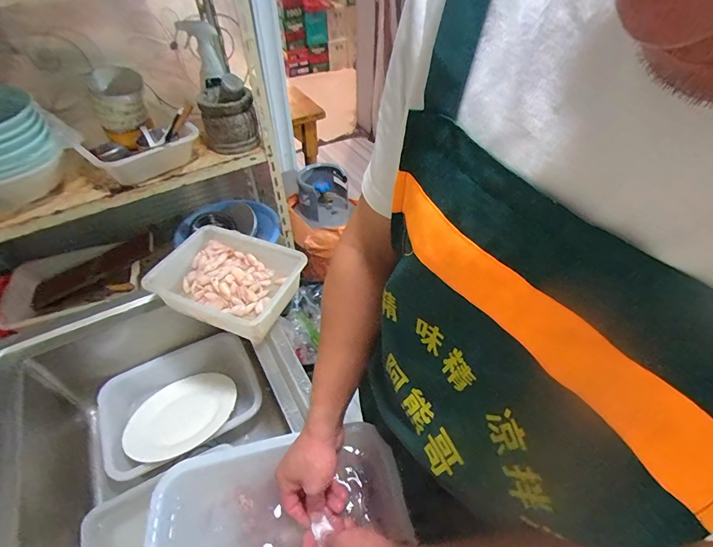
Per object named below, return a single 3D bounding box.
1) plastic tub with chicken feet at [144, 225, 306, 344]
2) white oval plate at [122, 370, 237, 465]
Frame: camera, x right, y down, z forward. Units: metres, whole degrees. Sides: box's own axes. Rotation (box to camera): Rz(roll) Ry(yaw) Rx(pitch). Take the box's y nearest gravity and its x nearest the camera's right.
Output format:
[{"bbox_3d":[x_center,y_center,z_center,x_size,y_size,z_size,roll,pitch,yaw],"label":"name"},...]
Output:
[{"bbox_3d":[-0.267,0.015,0.816,0.271,0.086,0.212,16,49,14],"label":"plastic tub with chicken feet"},{"bbox_3d":[-0.394,0.317,0.855,0.234,0.017,0.219,-19,30,-28],"label":"white oval plate"}]

